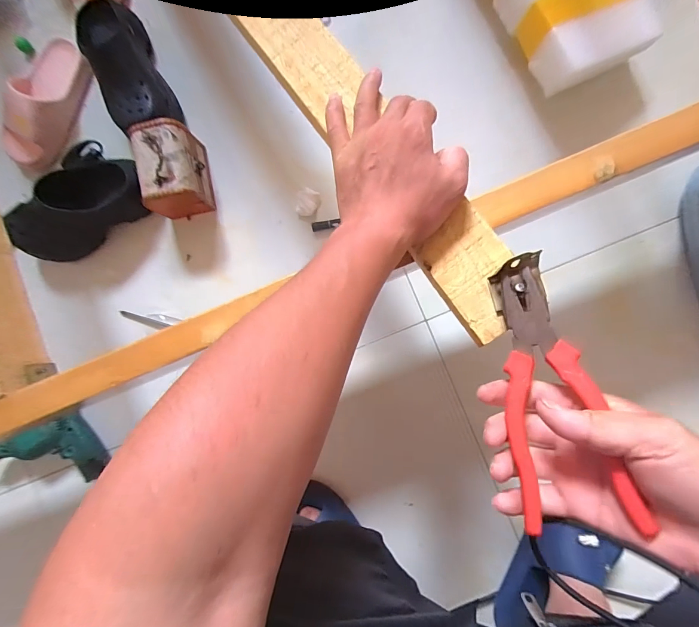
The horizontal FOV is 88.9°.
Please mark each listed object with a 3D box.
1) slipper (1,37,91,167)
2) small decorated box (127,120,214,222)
[{"bbox_3d":[-0.528,-0.365,0.615,0.097,0.065,0.221,15,92,4],"label":"slipper"},{"bbox_3d":[-0.296,-0.237,0.600,0.085,0.112,0.130,-10,90,4],"label":"small decorated box"}]

